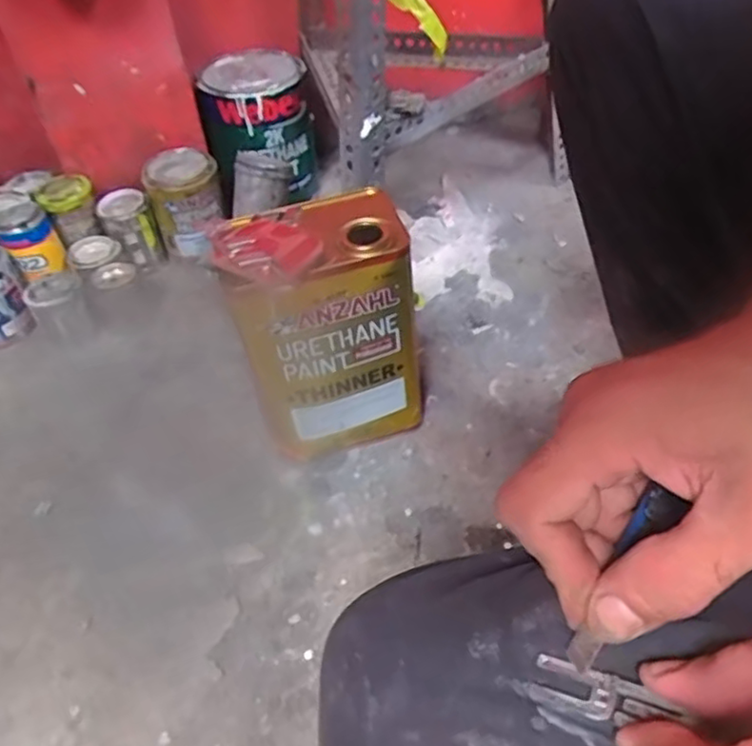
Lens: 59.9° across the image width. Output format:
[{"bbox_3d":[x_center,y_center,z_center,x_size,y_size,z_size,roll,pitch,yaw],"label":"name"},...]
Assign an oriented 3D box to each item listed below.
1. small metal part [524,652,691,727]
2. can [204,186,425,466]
[{"bbox_3d":[0.076,0.107,0.218,0.048,0.004,0.016,2,44,26],"label":"small metal part"},{"bbox_3d":[-0.050,-0.036,0.663,0.165,0.260,0.121,-14,45,-8],"label":"can"}]

